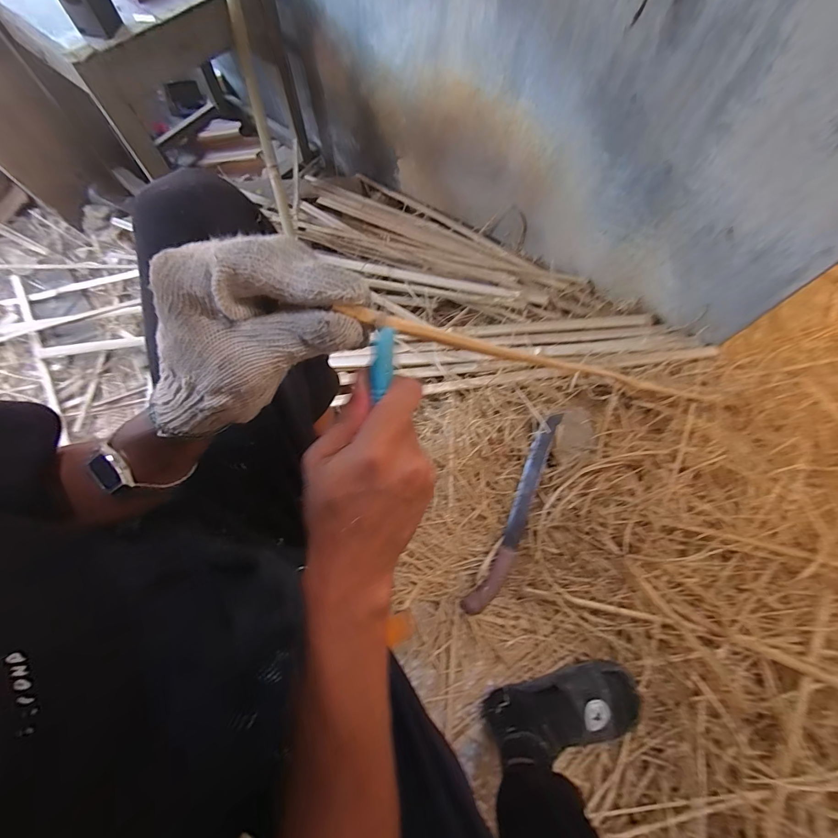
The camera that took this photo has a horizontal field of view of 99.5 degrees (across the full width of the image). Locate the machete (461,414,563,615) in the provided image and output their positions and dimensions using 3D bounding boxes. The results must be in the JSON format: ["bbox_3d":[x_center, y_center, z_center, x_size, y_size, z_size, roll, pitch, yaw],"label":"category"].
[{"bbox_3d":[0.195,0.175,0.683,0.055,0.040,0.410,26,74,10],"label":"machete"}]

